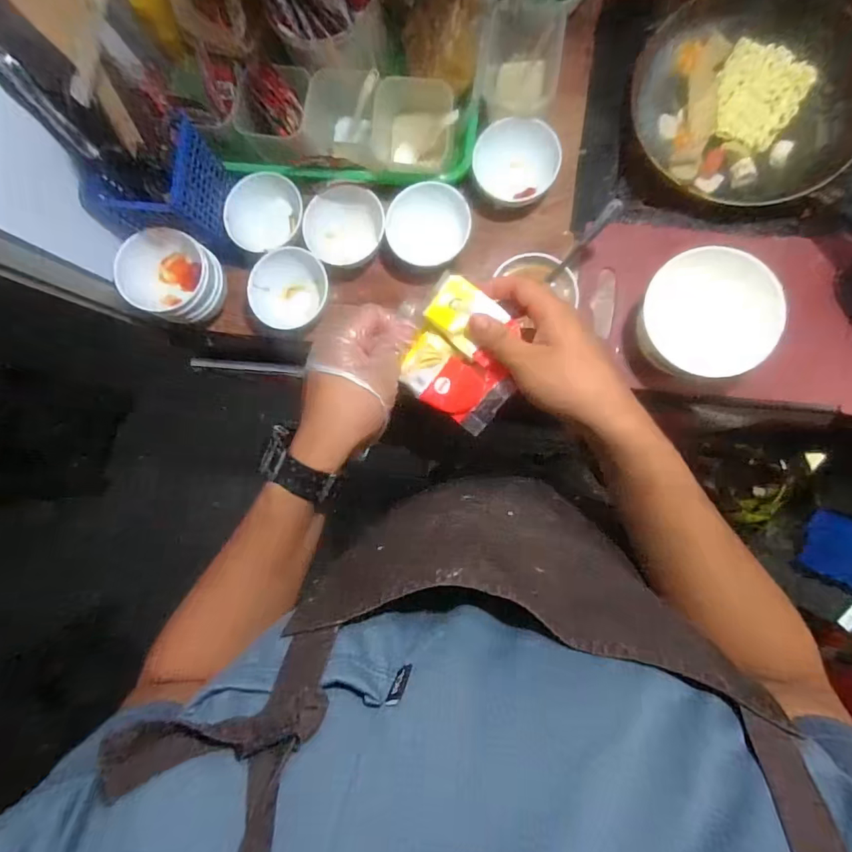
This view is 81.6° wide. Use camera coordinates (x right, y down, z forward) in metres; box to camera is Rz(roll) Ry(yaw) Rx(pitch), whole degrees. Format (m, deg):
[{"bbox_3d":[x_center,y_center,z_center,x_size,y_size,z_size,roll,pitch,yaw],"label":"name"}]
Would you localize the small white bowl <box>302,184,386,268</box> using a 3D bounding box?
[{"bbox_3d":[-0.091,-0.230,0.572,0.090,0.039,0.081,-18,86,7],"label":"small white bowl"}]

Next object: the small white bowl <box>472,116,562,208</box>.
[{"bbox_3d":[0.102,-0.299,0.561,0.092,0.045,0.083,3,89,8],"label":"small white bowl"}]

